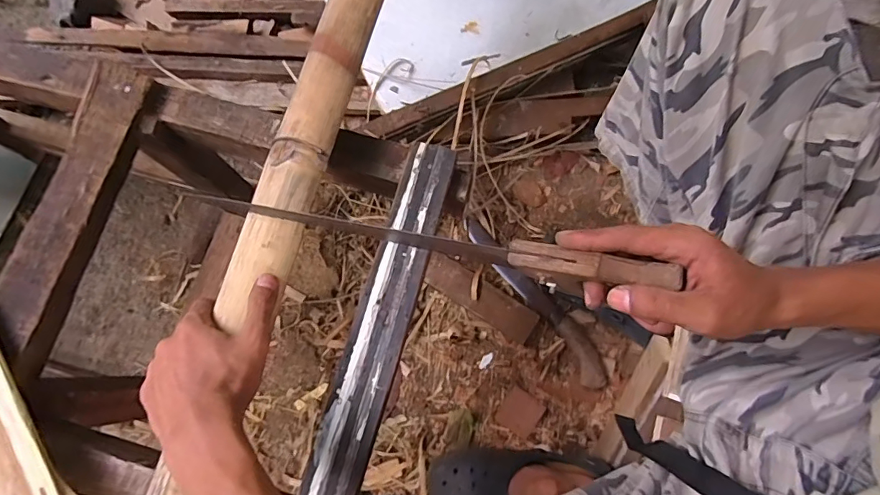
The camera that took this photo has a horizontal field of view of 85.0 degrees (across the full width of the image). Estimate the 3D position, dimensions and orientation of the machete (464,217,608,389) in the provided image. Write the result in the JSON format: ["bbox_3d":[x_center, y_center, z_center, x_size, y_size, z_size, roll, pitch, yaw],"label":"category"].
[{"bbox_3d":[0.163,0.082,0.802,0.053,0.037,0.340,-35,79,-7],"label":"machete"}]

